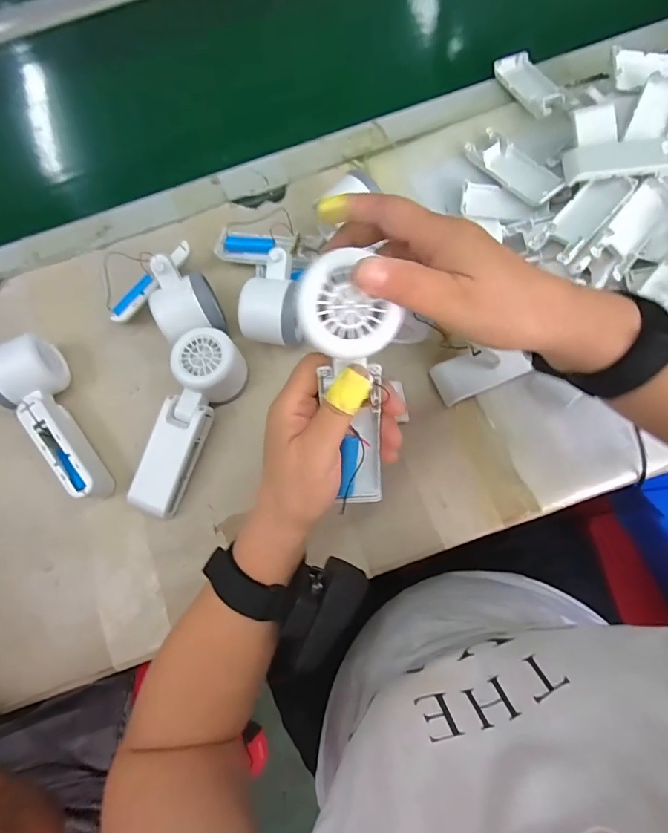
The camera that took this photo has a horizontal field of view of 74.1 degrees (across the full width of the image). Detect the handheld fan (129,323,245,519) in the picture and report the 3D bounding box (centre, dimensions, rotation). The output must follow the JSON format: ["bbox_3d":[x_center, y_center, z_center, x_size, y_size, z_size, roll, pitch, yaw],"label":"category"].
[{"bbox_3d":[-0.130,0.007,0.399,0.058,0.046,0.167,17,80,6],"label":"handheld fan"}]

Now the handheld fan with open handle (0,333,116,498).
[{"bbox_3d":[-0.254,0.005,0.398,0.055,0.055,0.161,-32,78,-4],"label":"handheld fan with open handle"}]

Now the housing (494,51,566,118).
[{"bbox_3d":[0.211,-0.355,0.475,0.040,0.015,0.104,-16,64,-5],"label":"housing"}]

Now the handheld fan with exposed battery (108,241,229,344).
[{"bbox_3d":[-0.159,-0.106,0.418,0.092,0.072,0.095,-31,76,-5],"label":"handheld fan with exposed battery"}]

